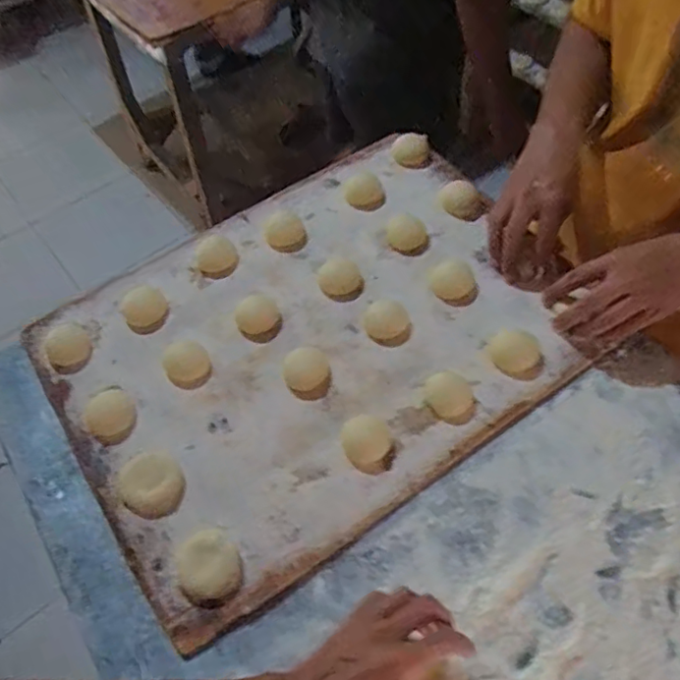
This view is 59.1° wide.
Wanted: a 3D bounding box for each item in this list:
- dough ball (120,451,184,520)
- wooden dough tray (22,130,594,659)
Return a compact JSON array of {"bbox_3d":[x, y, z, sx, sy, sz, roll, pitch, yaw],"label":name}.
[{"bbox_3d":[-0.175,0.134,0.557,0.055,0.022,0.060,-1,57,2],"label":"dough ball"},{"bbox_3d":[-0.027,-0.016,0.645,0.522,0.018,0.392,-32,61,-17],"label":"wooden dough tray"}]

